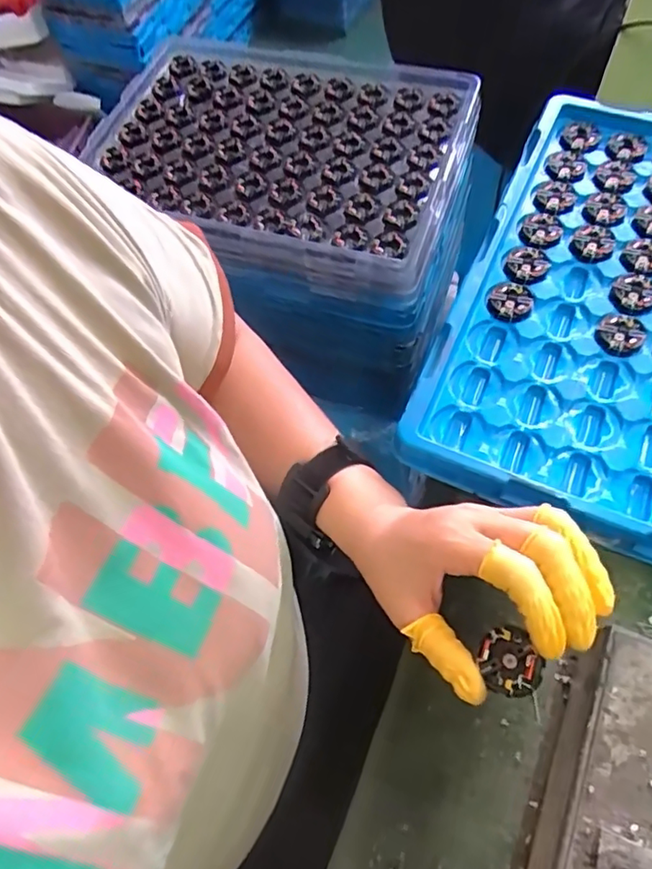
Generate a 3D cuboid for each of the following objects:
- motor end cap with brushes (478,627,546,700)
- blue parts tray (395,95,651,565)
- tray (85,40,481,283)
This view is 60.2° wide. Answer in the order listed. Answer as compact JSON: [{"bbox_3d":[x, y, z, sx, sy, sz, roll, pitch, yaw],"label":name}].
[{"bbox_3d":[0.088,0.110,0.269,0.025,0.010,0.030,-40,43,1],"label":"motor end cap with brushes"},{"bbox_3d":[0.248,-0.096,0.413,0.279,0.030,0.383,21,65,13],"label":"blue parts tray"},{"bbox_3d":[-0.054,-0.312,0.591,0.379,0.029,0.288,18,64,12],"label":"tray"}]

